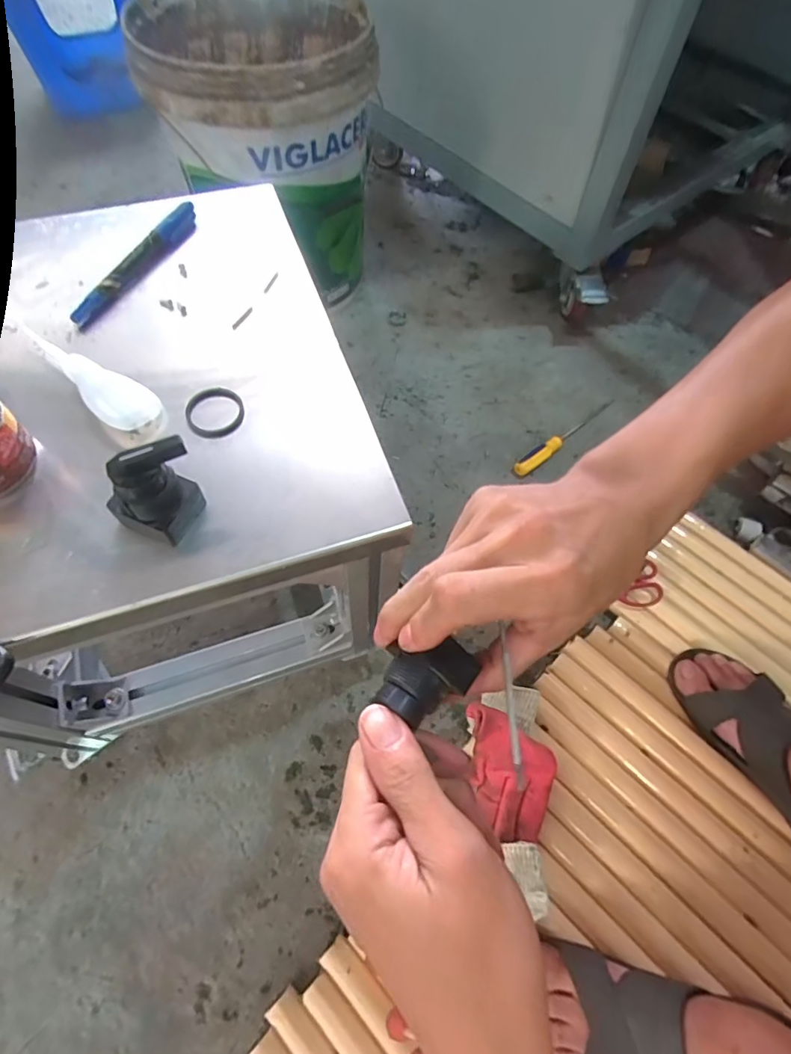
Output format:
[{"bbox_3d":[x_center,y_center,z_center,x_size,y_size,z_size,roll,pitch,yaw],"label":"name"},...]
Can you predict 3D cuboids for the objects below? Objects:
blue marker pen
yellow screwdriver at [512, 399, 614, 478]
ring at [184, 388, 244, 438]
[{"bbox_3d":[-0.179,-0.188,0.359,0.016,0.014,0.135,20,62,7],"label":"blue marker pen"},{"bbox_3d":[0.263,-0.143,0.775,0.235,0.035,0.026,-34,68,-30],"label":"yellow screwdriver"},{"bbox_3d":[-0.109,-0.070,0.308,0.033,0.007,0.034,2,61,-3],"label":"ring"}]

